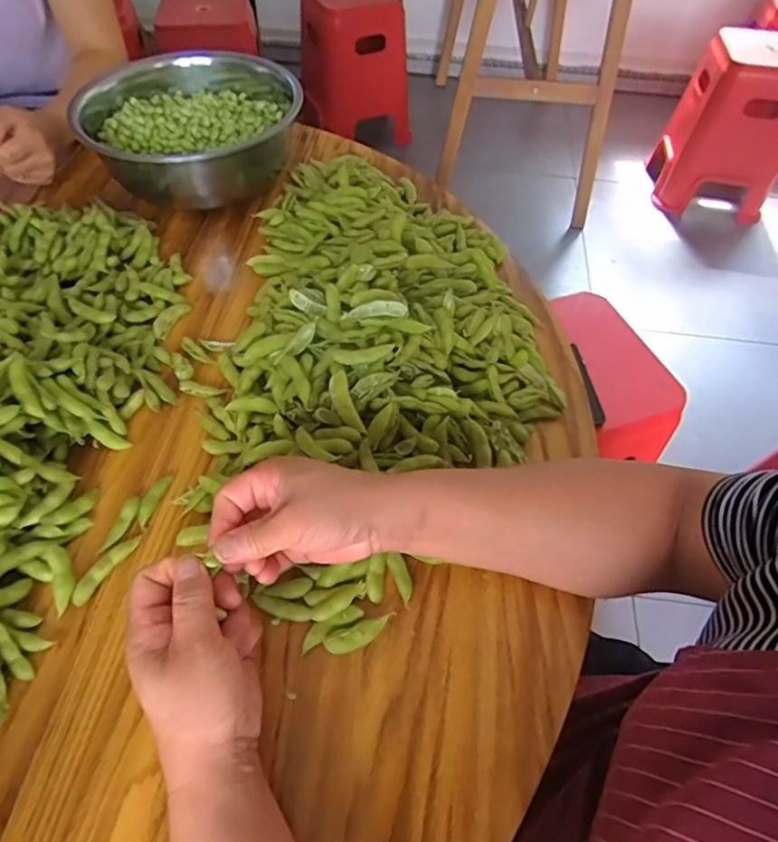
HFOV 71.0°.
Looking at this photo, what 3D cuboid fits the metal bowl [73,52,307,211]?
[{"bbox_3d":[-0.243,-0.366,0.669,0.239,0.107,0.234,1,54,-1],"label":"metal bowl"}]

